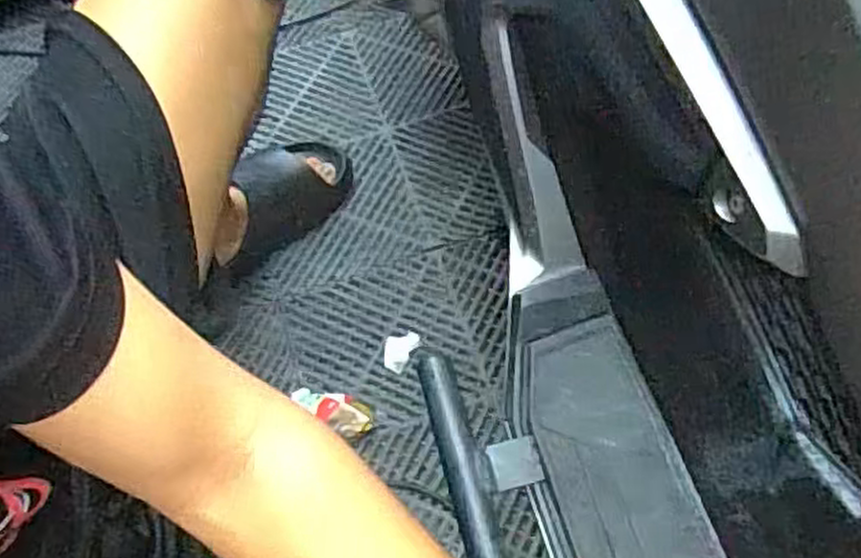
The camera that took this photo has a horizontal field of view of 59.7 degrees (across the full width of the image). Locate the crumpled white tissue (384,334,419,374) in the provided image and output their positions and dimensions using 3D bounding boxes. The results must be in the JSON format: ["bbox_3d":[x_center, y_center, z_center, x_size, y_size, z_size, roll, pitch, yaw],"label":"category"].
[{"bbox_3d":[-0.037,0.083,0.864,0.034,0.012,0.048,19,64,13],"label":"crumpled white tissue"}]

